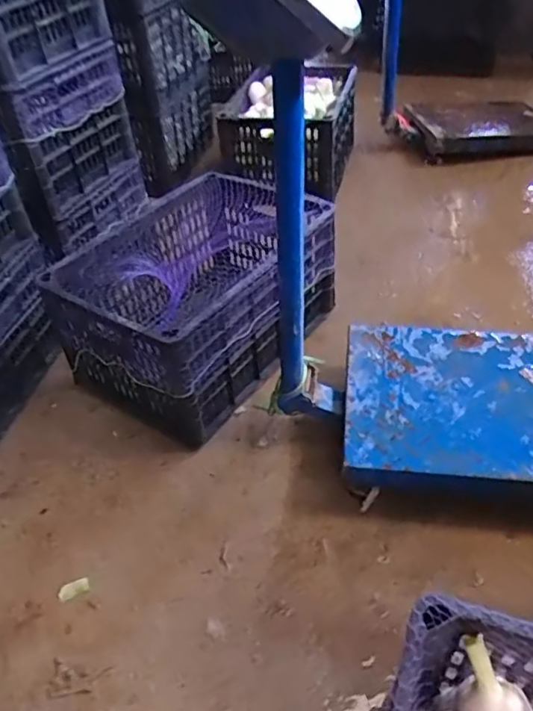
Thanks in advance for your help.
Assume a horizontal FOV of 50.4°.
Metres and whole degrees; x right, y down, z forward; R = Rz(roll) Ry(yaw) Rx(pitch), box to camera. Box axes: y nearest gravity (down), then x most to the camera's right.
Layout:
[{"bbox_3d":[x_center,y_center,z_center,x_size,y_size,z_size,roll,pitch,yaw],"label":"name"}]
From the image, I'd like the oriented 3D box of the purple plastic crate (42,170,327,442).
[{"bbox_3d":[-0.114,-0.097,1.027,0.298,0.256,0.441,23,47,28],"label":"purple plastic crate"}]

